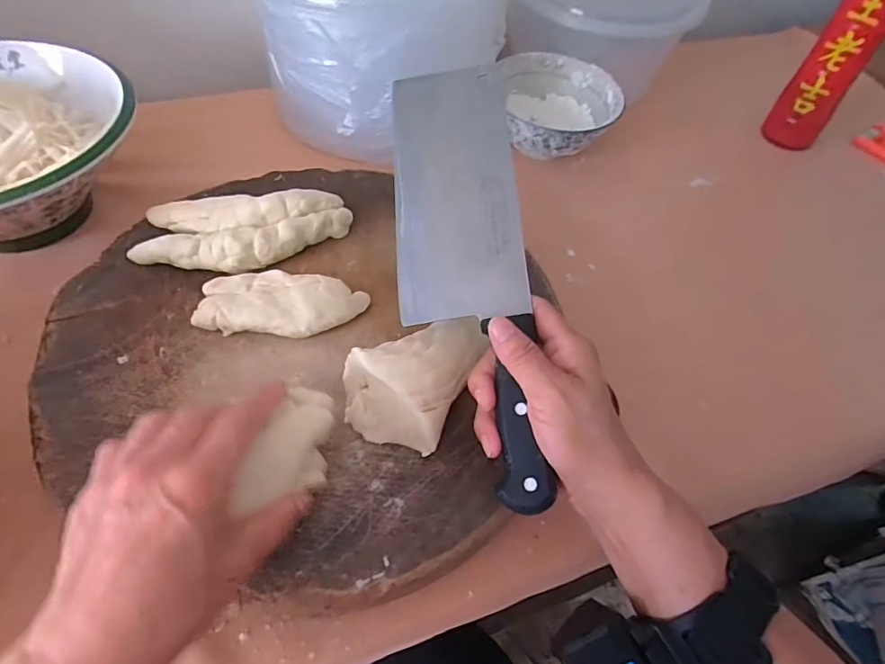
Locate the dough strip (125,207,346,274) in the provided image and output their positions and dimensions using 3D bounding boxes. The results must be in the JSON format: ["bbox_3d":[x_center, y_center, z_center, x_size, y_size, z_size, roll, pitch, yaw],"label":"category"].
[{"bbox_3d":[-0.148,-0.066,0.390,0.160,0.026,0.038,-11,56,-13],"label":"dough strip"}]

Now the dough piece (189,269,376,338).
[{"bbox_3d":[-0.113,-0.019,0.364,0.112,0.020,0.048,4,54,-2],"label":"dough piece"}]

